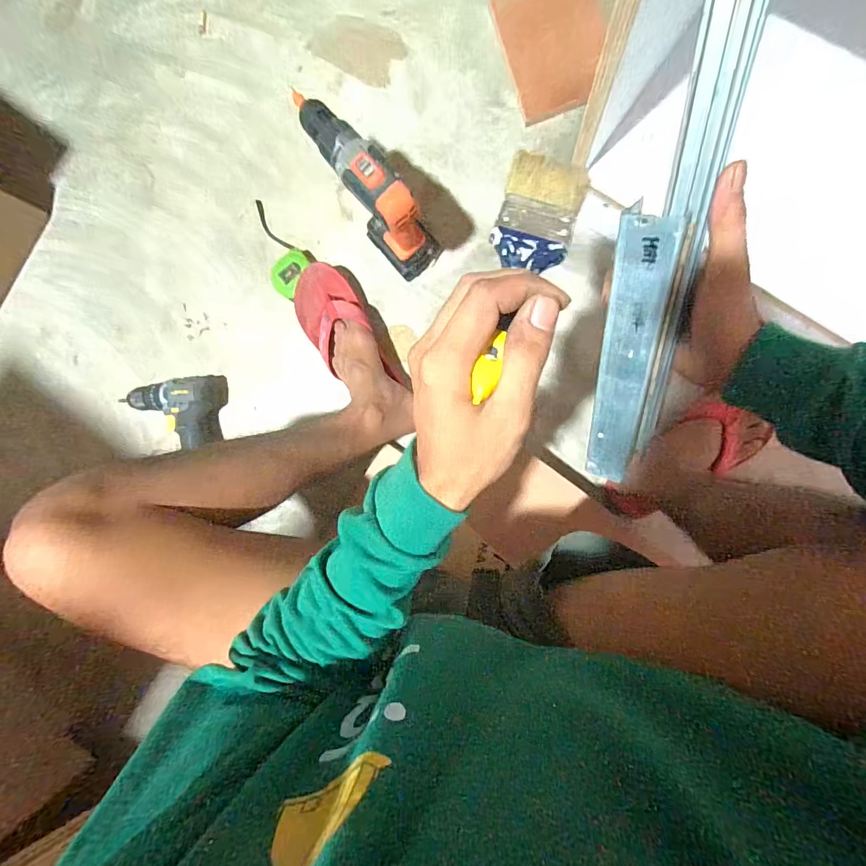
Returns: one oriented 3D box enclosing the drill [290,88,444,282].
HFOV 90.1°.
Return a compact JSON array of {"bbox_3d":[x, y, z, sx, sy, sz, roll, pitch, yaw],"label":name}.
[{"bbox_3d":[-0.080,-0.337,0.603,0.077,0.227,0.207,-34,86,7],"label":"drill"}]

